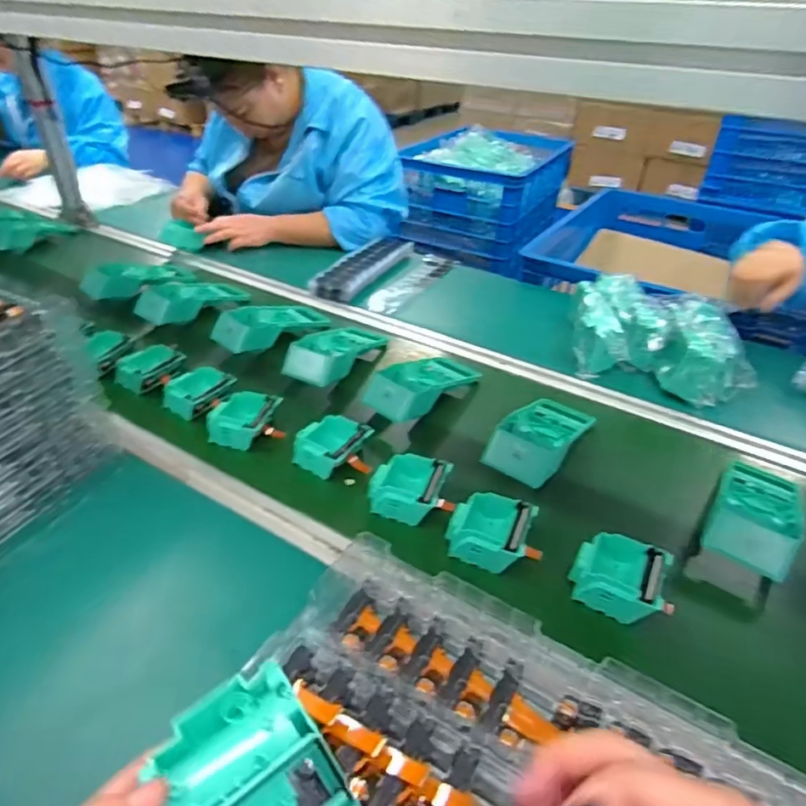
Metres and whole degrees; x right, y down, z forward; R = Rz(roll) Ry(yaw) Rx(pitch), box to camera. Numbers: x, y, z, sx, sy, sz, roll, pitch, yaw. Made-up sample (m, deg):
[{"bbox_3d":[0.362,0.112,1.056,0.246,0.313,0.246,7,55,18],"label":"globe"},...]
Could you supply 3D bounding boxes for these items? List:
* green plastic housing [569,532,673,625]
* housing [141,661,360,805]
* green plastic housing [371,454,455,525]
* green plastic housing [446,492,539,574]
[{"bbox_3d":[0.213,0.176,0.556,0.083,0.045,0.080,18,40,20],"label":"green plastic housing"},{"bbox_3d":[-0.073,0.164,0.247,0.071,0.032,0.085,-24,44,-29],"label":"housing"},{"bbox_3d":[0.006,0.098,0.631,0.081,0.037,0.083,13,39,15],"label":"green plastic housing"},{"bbox_3d":[0.092,0.133,0.588,0.079,0.038,0.076,15,40,17],"label":"green plastic housing"}]

